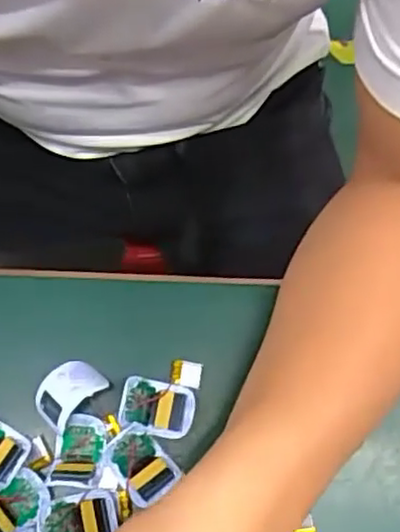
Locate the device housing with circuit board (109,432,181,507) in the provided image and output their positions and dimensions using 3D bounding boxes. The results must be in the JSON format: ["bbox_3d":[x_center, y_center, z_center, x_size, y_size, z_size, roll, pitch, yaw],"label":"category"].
[{"bbox_3d":[-0.032,0.111,0.375,0.030,0.007,0.036,-30,77,-10],"label":"device housing with circuit board"}]

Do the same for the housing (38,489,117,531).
[{"bbox_3d":[-0.067,0.140,0.367,0.042,0.007,0.029,-10,75,-5],"label":"housing"}]

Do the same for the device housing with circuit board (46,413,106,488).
[{"bbox_3d":[-0.069,0.102,0.374,0.028,0.012,0.039,10,74,1],"label":"device housing with circuit board"}]

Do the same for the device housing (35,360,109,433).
[{"bbox_3d":[-0.077,0.073,0.391,0.040,0.032,0.030,-43,80,-12],"label":"device housing"}]

